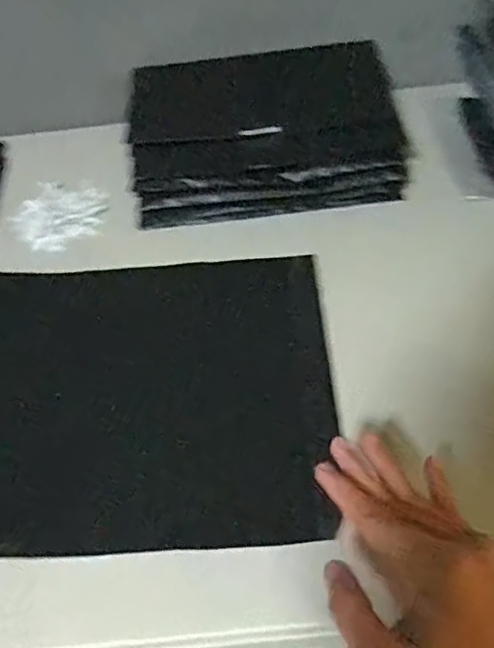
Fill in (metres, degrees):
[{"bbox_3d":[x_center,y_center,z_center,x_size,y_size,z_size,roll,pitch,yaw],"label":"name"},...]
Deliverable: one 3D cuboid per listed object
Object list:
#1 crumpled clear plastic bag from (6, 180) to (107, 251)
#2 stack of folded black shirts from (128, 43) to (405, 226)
[{"bbox_3d":[-0.203,-0.118,0.632,0.091,0.014,0.099,-1,51,6],"label":"crumpled clear plastic bag"},{"bbox_3d":[0.017,-0.214,0.633,0.282,0.099,0.180,-7,51,0],"label":"stack of folded black shirts"}]

